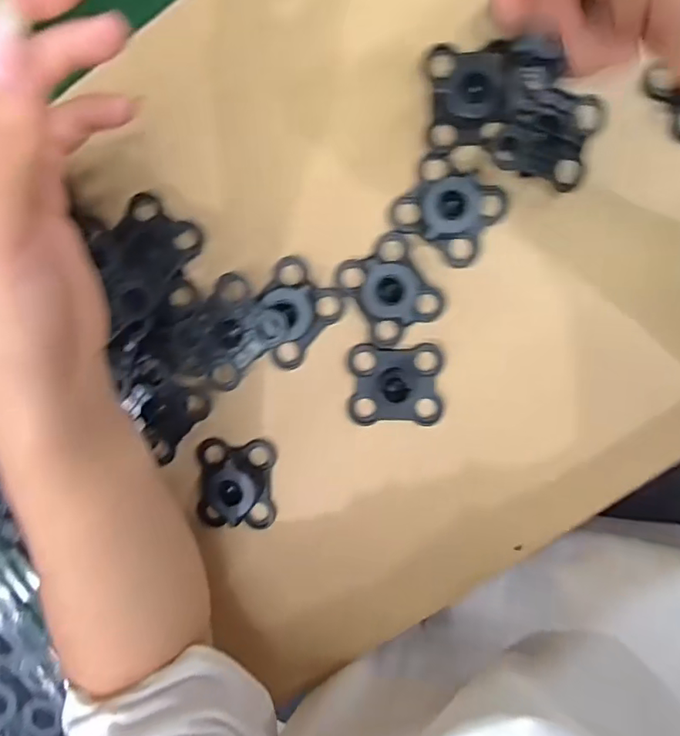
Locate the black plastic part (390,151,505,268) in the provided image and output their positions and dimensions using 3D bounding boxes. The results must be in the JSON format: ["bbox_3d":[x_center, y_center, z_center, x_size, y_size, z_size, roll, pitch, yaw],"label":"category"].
[{"bbox_3d":[0.064,-0.094,0.308,0.057,0.020,0.049,34,100,0],"label":"black plastic part"}]

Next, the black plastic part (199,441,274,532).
[{"bbox_3d":[-0.070,0.078,0.342,0.051,0.019,0.058,2,98,6],"label":"black plastic part"}]

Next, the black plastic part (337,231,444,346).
[{"bbox_3d":[0.030,-0.047,0.316,0.047,0.018,0.057,-33,94,9],"label":"black plastic part"}]

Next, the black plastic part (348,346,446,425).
[{"bbox_3d":[0.035,0.012,0.325,0.056,0.018,0.050,0,98,6],"label":"black plastic part"}]

